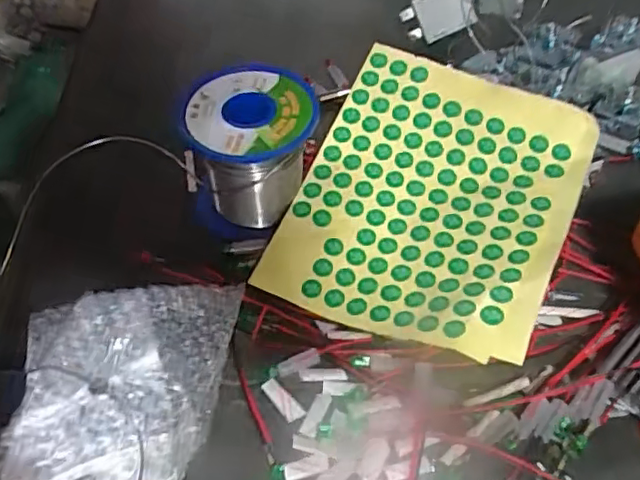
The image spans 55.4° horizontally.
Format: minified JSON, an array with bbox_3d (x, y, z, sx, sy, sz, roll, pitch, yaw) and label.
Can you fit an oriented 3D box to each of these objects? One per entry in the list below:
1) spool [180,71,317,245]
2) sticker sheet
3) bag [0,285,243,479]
[{"bbox_3d":[-0.034,-0.046,0.304,0.062,0.058,0.060,-7,52,-6],"label":"spool"},{"bbox_3d":[0.056,-0.023,0.303,0.127,0.036,0.152,22,55,16],"label":"sticker sheet"},{"bbox_3d":[-0.085,0.075,0.229,0.085,0.041,0.143,3,51,2],"label":"bag"}]

